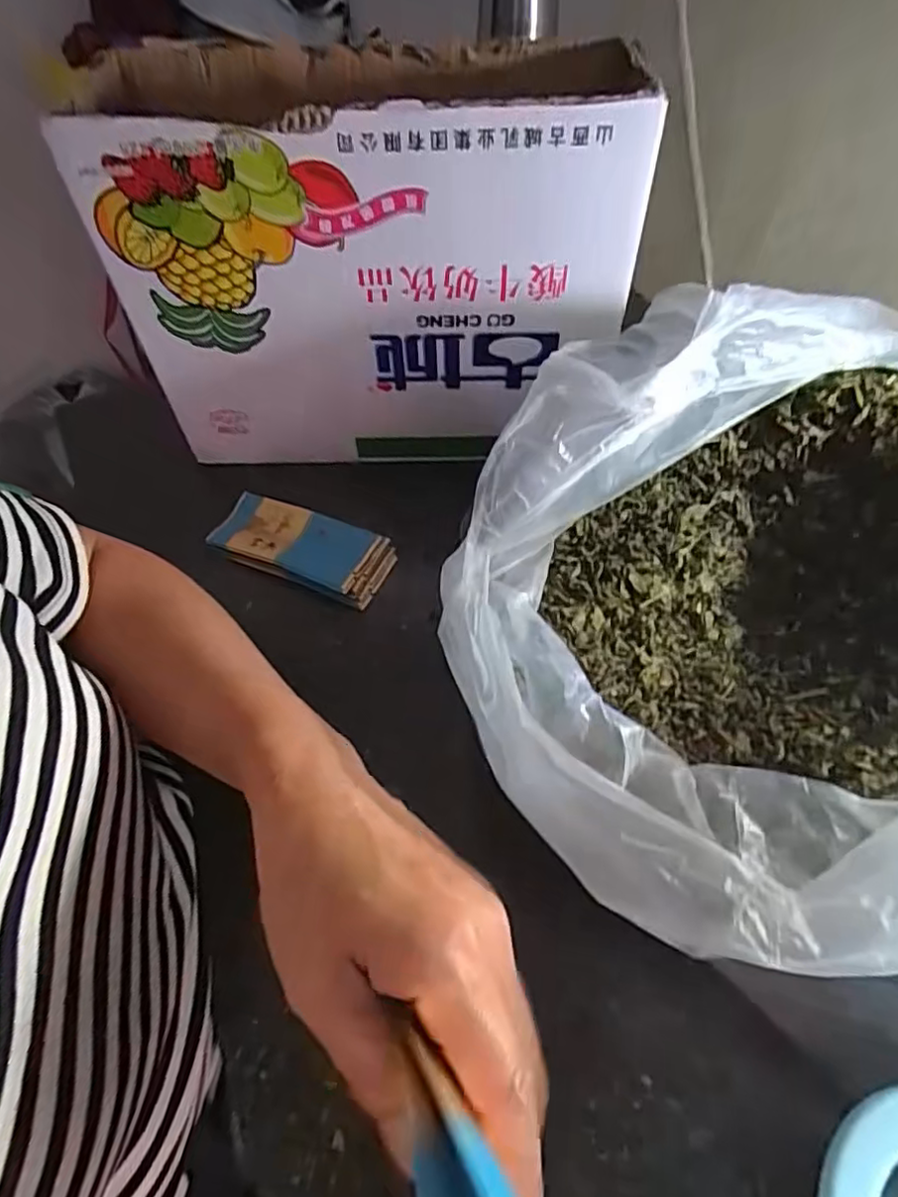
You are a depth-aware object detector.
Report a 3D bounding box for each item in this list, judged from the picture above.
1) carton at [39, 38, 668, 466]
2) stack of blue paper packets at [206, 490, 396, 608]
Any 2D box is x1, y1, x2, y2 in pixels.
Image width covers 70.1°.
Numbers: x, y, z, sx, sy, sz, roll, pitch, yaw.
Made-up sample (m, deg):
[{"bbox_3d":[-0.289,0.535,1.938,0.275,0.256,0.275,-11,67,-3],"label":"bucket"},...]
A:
[{"bbox_3d":[-0.052,-0.245,0.485,0.348,0.251,0.146,3,54,4],"label":"carton"},{"bbox_3d":[-0.118,-0.041,0.494,0.144,0.019,0.061,19,56,15],"label":"stack of blue paper packets"}]

